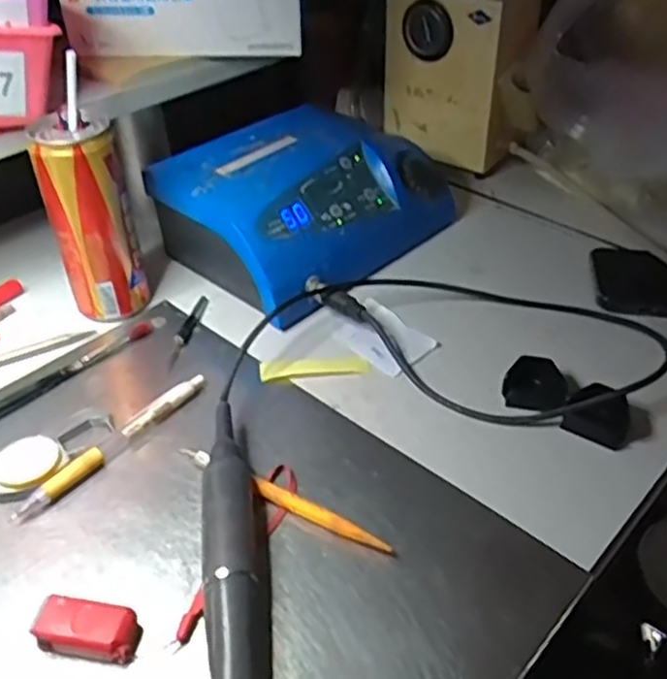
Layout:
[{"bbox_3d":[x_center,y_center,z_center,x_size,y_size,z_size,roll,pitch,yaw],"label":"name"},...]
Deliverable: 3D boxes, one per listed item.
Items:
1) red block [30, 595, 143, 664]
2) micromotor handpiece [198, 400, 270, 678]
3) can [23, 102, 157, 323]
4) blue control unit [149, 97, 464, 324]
[{"bbox_3d":[-0.116,0.139,0.334,0.047,0.021,0.024,5,39,7],"label":"red block"},{"bbox_3d":[-0.051,0.115,0.354,0.030,0.026,0.210,-6,39,-5],"label":"micromotor handpiece"},{"bbox_3d":[-0.170,-0.085,0.508,0.063,0.140,0.050,-14,41,-15],"label":"can"},{"bbox_3d":[-0.021,-0.123,0.595,0.172,0.069,0.236,28,48,31],"label":"blue control unit"}]

